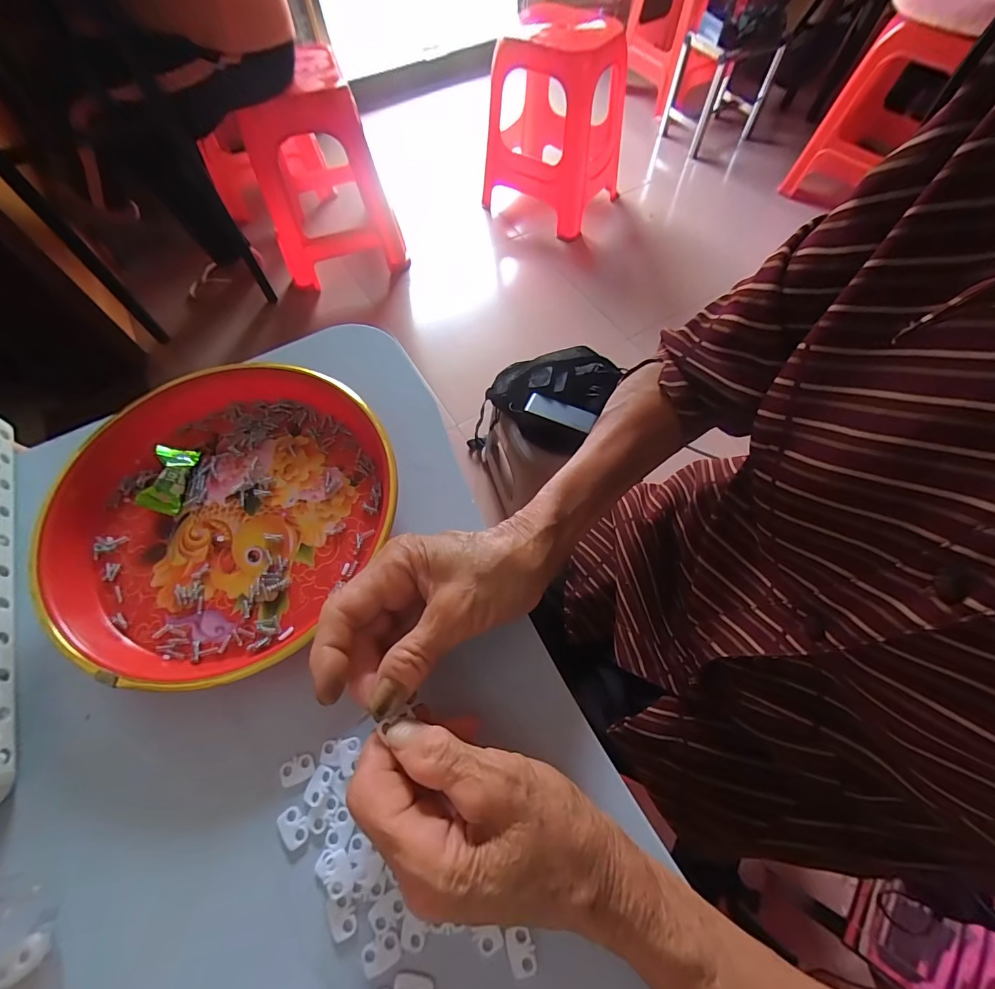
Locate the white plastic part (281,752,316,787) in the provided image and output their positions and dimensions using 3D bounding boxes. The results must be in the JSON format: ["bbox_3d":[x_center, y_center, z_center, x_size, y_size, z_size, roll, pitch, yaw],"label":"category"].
[{"bbox_3d":[-0.111,0.152,0.237,0.018,0.004,0.013,-16,65,-7],"label":"white plastic part"}]

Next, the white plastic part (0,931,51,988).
[{"bbox_3d":[-0.225,0.220,0.202,0.023,0.004,0.012,-39,70,-17],"label":"white plastic part"}]

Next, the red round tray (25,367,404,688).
[{"bbox_3d":[-0.185,0.004,0.290,0.200,0.032,0.211,0,64,0],"label":"red round tray"}]

